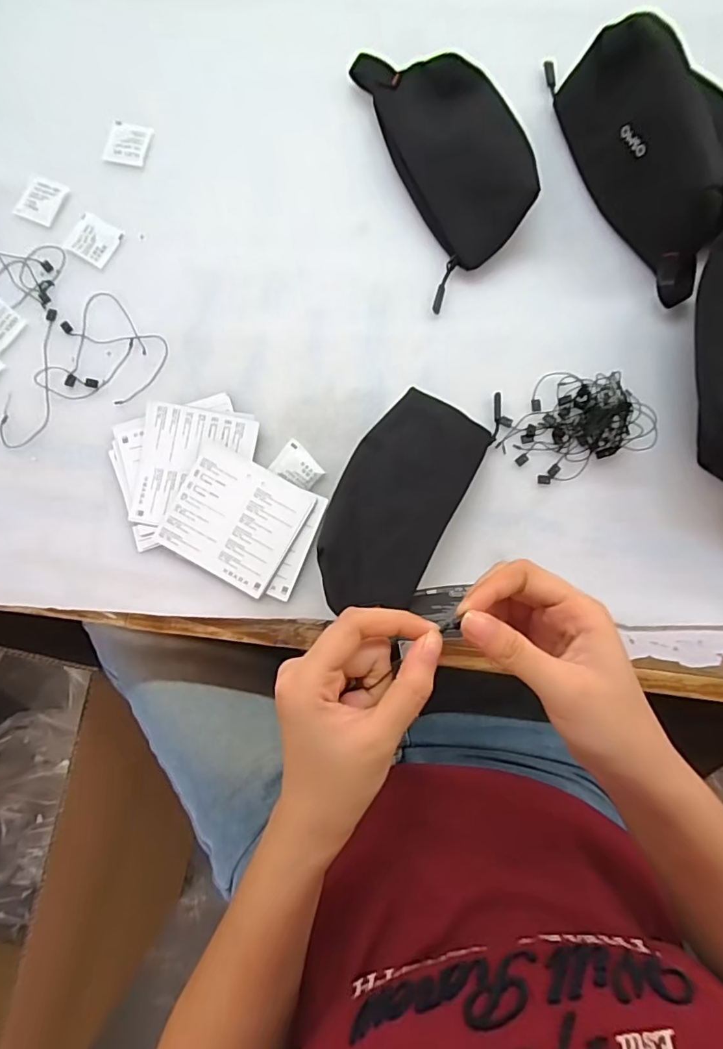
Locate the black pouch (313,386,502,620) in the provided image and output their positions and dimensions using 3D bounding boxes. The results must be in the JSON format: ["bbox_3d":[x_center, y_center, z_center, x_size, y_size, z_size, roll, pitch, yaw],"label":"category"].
[{"bbox_3d":[0.033,-0.029,0.372,0.084,0.025,0.197,29,66,6],"label":"black pouch"}]

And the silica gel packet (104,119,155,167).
[{"bbox_3d":[-0.214,-0.351,0.462,0.039,0.004,0.044,11,83,4],"label":"silica gel packet"}]

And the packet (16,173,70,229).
[{"bbox_3d":[-0.296,-0.300,0.463,0.040,0.004,0.043,23,84,5],"label":"packet"}]

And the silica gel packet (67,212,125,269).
[{"bbox_3d":[-0.244,-0.259,0.458,0.044,0.004,0.041,31,85,6],"label":"silica gel packet"}]

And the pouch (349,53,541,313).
[{"bbox_3d":[0.077,-0.308,0.421,0.101,0.030,0.207,-17,82,1],"label":"pouch"}]

